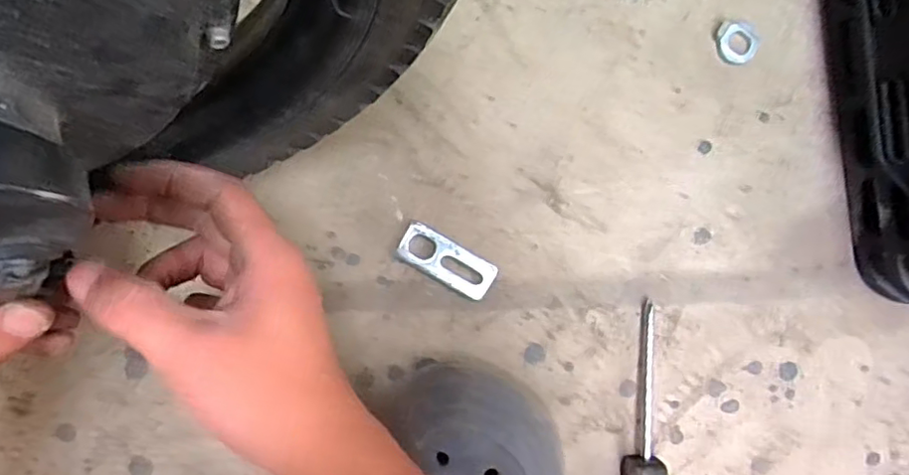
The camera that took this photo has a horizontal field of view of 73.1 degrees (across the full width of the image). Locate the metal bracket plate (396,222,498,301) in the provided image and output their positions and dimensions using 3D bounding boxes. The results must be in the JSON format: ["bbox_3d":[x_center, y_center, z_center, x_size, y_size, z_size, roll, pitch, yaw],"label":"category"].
[{"bbox_3d":[-0.004,0.014,0.364,0.060,0.004,0.025,29,93,-7],"label":"metal bracket plate"}]

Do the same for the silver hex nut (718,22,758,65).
[{"bbox_3d":[0.173,-0.119,0.376,0.024,0.004,0.024,0,96,-5],"label":"silver hex nut"}]

